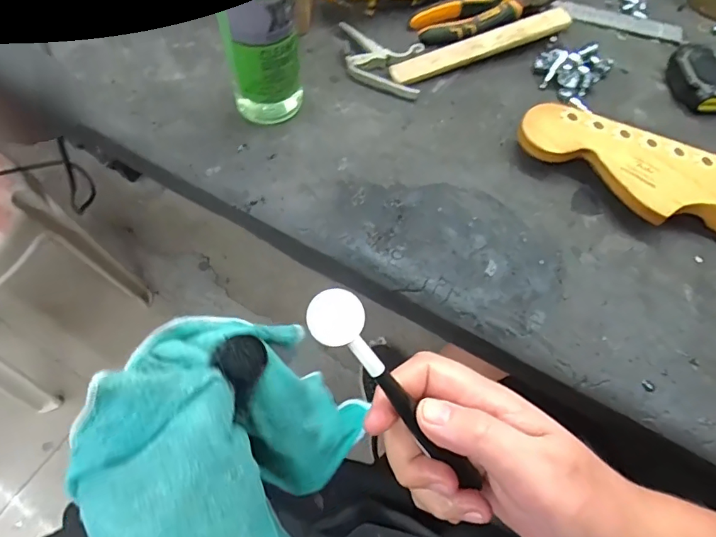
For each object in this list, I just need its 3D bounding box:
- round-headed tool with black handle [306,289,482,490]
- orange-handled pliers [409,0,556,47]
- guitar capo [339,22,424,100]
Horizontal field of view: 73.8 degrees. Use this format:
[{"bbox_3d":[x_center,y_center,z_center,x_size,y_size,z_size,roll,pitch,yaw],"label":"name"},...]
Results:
[{"bbox_3d":[0.020,0.067,0.244,0.025,0.010,0.135,-41,109,-20],"label":"round-headed tool with black handle"},{"bbox_3d":[0.147,-0.286,0.535,0.172,0.016,0.055,-20,65,-11],"label":"orange-handled pliers"},{"bbox_3d":[0.022,-0.218,0.499,0.096,0.015,0.072,14,64,5],"label":"guitar capo"}]

